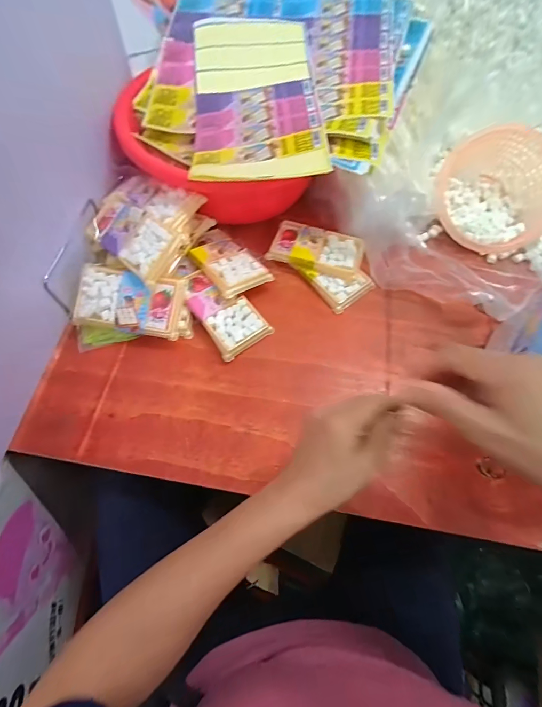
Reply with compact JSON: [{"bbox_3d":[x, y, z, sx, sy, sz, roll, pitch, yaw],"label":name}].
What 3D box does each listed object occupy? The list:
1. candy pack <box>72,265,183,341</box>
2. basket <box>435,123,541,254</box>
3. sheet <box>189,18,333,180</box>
[{"bbox_3d":[-0.184,-0.068,0.435,0.131,0.018,0.077,9,85,0],"label":"candy pack"},{"bbox_3d":[0.344,-0.236,0.504,0.179,0.110,0.149,-33,69,-16],"label":"basket"},{"bbox_3d":[-0.025,-0.370,0.482,0.176,0.038,0.331,-7,69,4],"label":"sheet"}]

